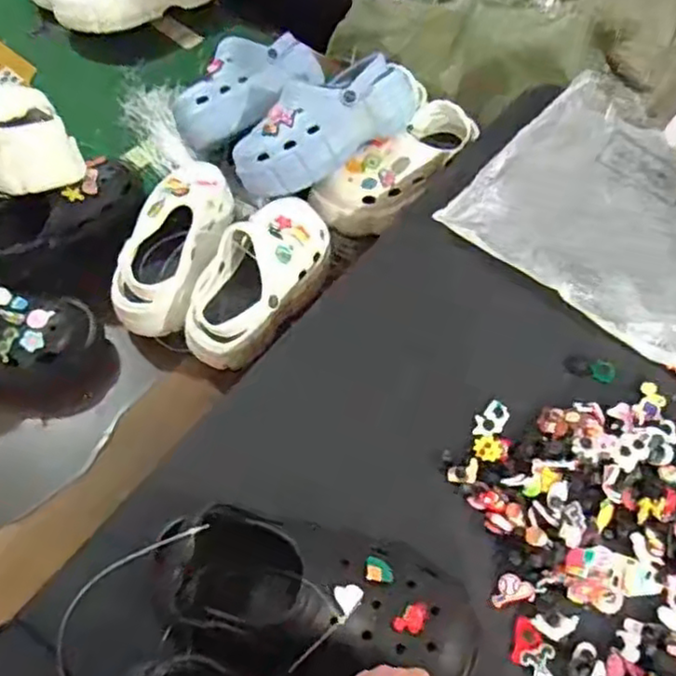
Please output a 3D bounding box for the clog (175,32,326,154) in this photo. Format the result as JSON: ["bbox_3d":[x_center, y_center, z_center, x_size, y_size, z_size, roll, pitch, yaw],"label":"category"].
[{"bbox_3d":[-0.126,-0.351,0.970,0.119,0.086,0.236,36,64,17],"label":"clog"}]

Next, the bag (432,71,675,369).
[{"bbox_3d":[0.347,-0.172,0.847,0.325,0.037,0.350,35,64,17],"label":"bag"}]

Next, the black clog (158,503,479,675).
[{"bbox_3d":[-0.014,0.214,0.539,0.249,0.106,0.117,10,59,3],"label":"black clog"}]

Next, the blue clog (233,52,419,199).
[{"bbox_3d":[-0.018,-0.283,0.903,0.263,0.102,0.115,-31,65,-4],"label":"blue clog"}]

